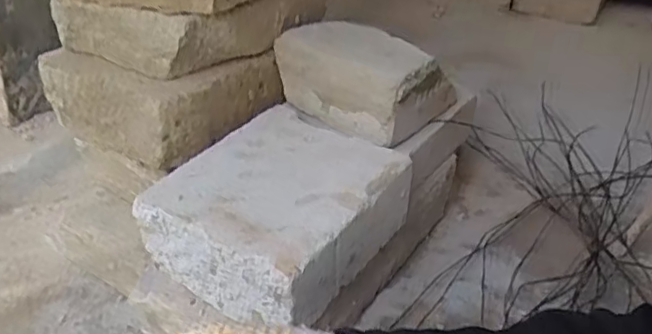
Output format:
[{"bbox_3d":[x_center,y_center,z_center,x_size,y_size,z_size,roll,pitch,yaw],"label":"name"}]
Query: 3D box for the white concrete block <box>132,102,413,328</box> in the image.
[{"bbox_3d":[-0.049,0.047,0.668,0.207,0.092,0.225,21,41,27],"label":"white concrete block"}]

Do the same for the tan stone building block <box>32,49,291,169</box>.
[{"bbox_3d":[-0.204,-0.106,0.767,0.210,0.093,0.197,22,42,26],"label":"tan stone building block"}]

